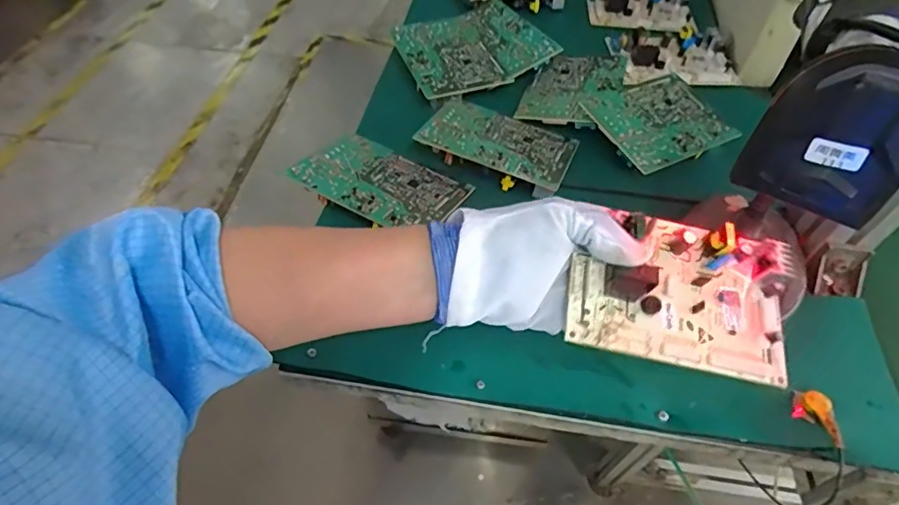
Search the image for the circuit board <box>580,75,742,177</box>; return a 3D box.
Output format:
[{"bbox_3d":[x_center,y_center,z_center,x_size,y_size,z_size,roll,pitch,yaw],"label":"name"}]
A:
[{"bbox_3d":[0.211,-0.131,0.523,0.135,0.023,0.098,-25,56,-19],"label":"circuit board"}]

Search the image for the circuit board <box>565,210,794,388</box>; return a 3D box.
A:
[{"bbox_3d":[0.148,0.021,0.333,0.135,0.028,0.100,11,63,-2],"label":"circuit board"}]

